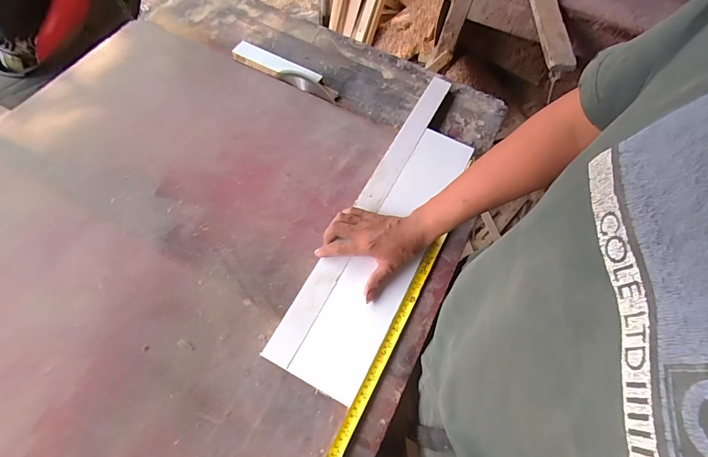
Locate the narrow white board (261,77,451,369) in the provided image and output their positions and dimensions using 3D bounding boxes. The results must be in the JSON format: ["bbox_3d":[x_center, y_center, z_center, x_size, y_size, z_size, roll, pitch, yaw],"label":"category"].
[{"bbox_3d":[0.036,-0.063,0.666,0.049,0.015,0.629,25,63,10],"label":"narrow white board"}]

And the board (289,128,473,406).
[{"bbox_3d":[0.065,0.022,0.630,0.102,0.023,0.492,24,63,10],"label":"board"}]

